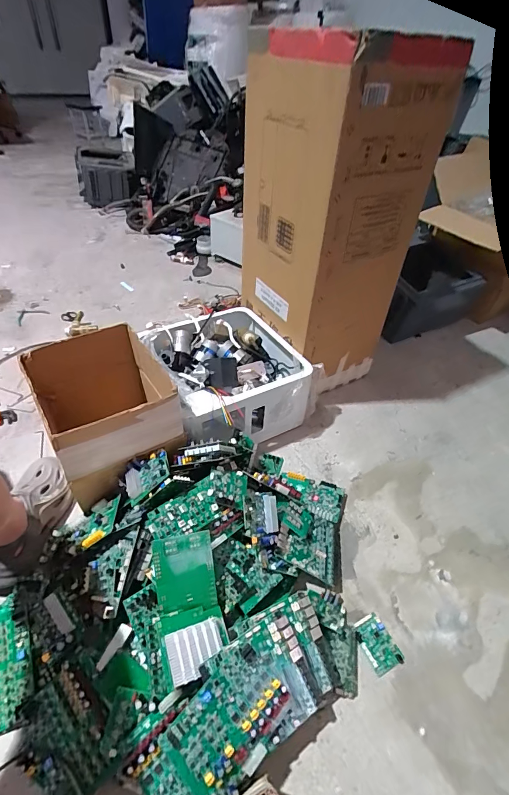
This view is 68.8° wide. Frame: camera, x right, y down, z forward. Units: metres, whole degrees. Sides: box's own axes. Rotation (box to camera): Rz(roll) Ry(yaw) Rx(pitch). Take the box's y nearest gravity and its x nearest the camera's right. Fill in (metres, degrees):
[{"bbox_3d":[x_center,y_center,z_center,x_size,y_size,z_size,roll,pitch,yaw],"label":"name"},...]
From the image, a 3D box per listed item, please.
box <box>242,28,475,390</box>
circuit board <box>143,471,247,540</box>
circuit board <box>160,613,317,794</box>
[{"bbox_3d":[0.180,-0.451,1.027,0.298,0.746,0.395,-18,48,-21],"label":"box"},{"bbox_3d":[-0.101,0.199,0.707,0.206,0.018,0.085,-17,62,-31],"label":"circuit board"},{"bbox_3d":[-0.013,0.451,0.547,0.224,0.026,0.144,-20,73,-33],"label":"circuit board"}]

